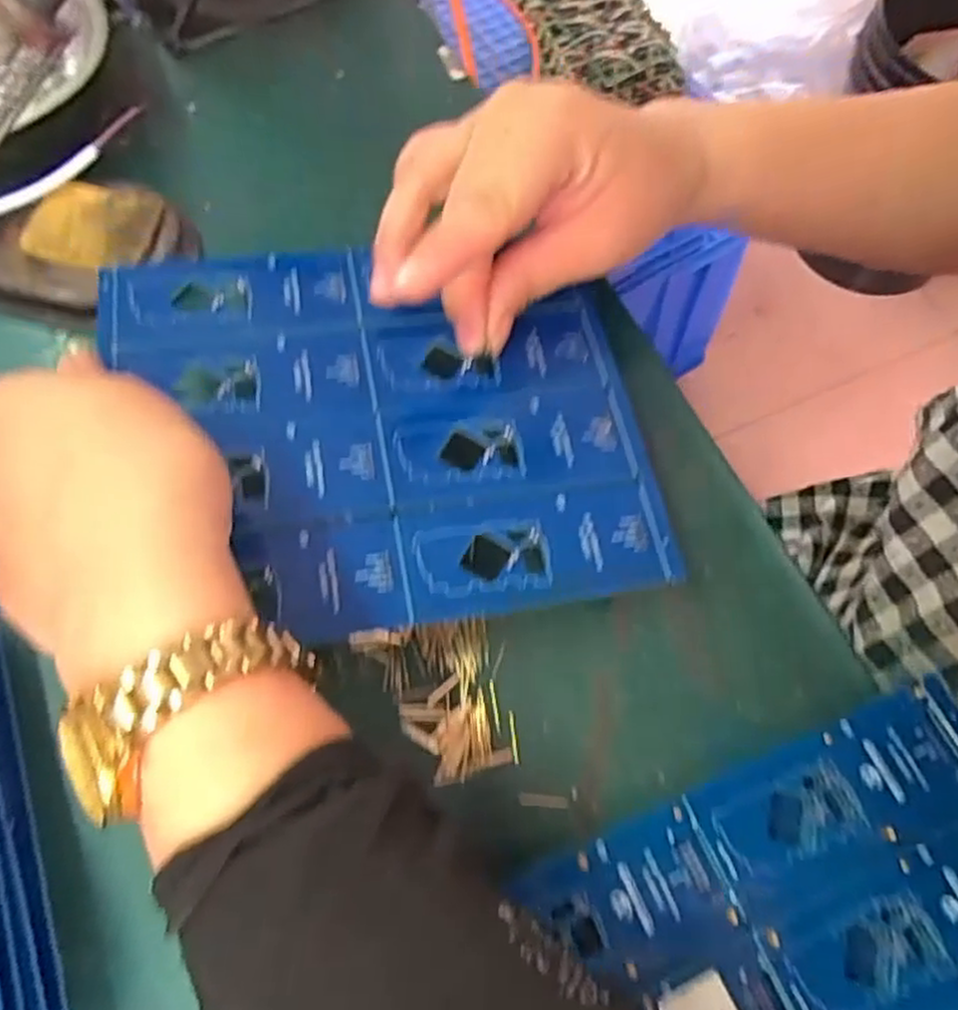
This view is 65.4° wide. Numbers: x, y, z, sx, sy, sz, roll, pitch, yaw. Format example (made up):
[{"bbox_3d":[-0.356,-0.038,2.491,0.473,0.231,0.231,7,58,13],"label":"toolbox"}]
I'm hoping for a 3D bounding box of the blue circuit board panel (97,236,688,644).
[{"bbox_3d":[-0.034,-0.032,0.271,0.182,0.005,0.155,-7,65,-11],"label":"blue circuit board panel"}]

